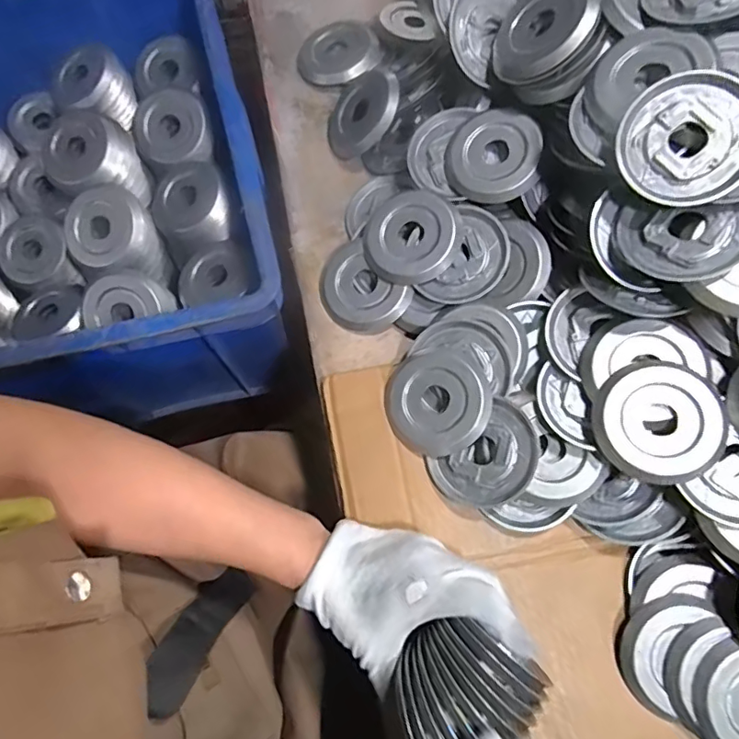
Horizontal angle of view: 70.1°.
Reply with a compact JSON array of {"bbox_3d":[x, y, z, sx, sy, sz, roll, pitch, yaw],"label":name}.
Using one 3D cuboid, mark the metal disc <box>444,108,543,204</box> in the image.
[{"bbox_3d":[0.106,-0.185,0.450,0.077,0.009,0.083,-3,81,20],"label":"metal disc"}]

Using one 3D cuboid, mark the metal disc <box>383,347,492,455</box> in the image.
[{"bbox_3d":[0.053,0.025,0.418,0.080,0.009,0.082,-4,77,16],"label":"metal disc"}]

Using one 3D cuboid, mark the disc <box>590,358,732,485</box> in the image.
[{"bbox_3d":[0.202,0.036,0.367,0.083,0.007,0.080,-3,78,14],"label":"disc"}]

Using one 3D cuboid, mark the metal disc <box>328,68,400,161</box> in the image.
[{"bbox_3d":[-0.005,-0.243,0.500,0.077,0.016,0.081,-15,66,38],"label":"metal disc"}]

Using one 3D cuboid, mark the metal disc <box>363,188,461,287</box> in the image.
[{"bbox_3d":[0.035,-0.113,0.453,0.083,0.014,0.081,-3,80,16],"label":"metal disc"}]

